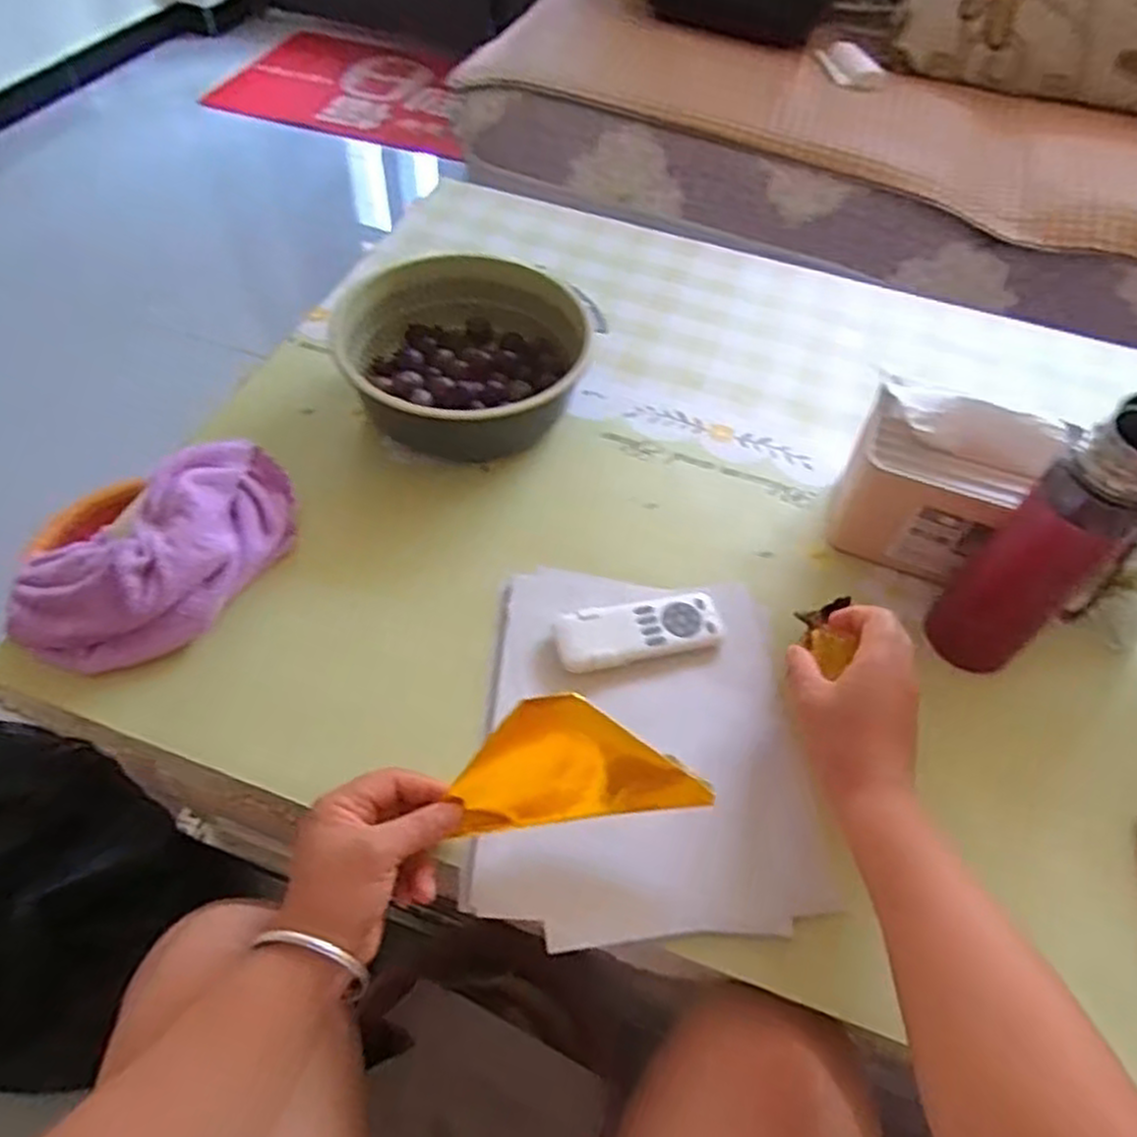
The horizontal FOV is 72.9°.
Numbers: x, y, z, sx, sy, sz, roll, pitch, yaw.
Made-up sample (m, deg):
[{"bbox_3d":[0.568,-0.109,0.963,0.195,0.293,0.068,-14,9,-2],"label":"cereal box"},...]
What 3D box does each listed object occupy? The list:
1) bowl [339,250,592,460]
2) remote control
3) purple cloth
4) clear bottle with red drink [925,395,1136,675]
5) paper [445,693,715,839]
[{"bbox_3d":[-0.093,-0.193,0.700,0.218,0.079,0.185,3,54,-2],"label":"bowl"},{"bbox_3d":[0.053,0.046,0.569,0.126,0.018,0.047,-10,55,-11],"label":"remote control"},{"bbox_3d":[-0.300,-0.015,0.570,0.127,0.053,0.219,40,61,23],"label":"purple cloth"},{"bbox_3d":[0.310,-0.008,0.503,0.066,0.204,0.052,40,61,23],"label":"clear bottle with red drink"},{"bbox_3d":[0.004,0.117,0.472,0.145,0.016,0.083,-12,98,0],"label":"paper"}]

